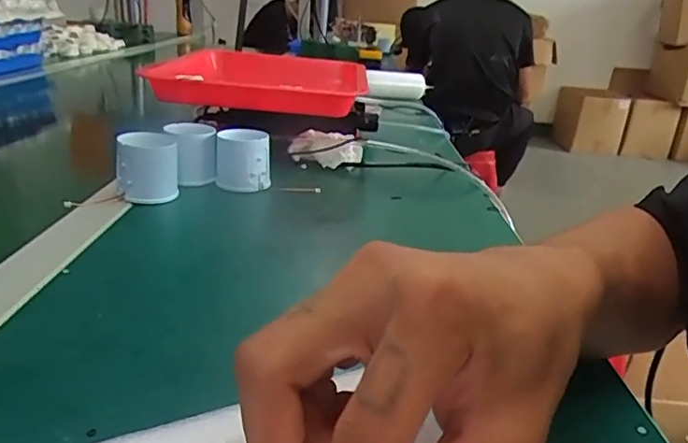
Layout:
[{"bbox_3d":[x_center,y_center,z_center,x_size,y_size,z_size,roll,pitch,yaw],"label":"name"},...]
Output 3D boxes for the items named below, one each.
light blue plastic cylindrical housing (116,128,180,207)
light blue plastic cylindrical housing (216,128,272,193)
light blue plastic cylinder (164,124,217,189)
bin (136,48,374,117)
[{"bbox_3d":[-0.177,-0.046,0.491,0.054,0.064,0.045,-4,23,-20],"label":"light blue plastic cylindrical housing"},{"bbox_3d":[-0.100,-0.060,0.545,0.054,0.058,0.048,0,22,-11],"label":"light blue plastic cylindrical housing"},{"bbox_3d":[-0.149,-0.067,0.543,0.054,0.053,0.060,-3,19,-26],"label":"light blue plastic cylinder"},{"bbox_3d":[-0.105,-0.205,0.771,0.268,0.055,0.404,2,22,-6],"label":"bin"}]

